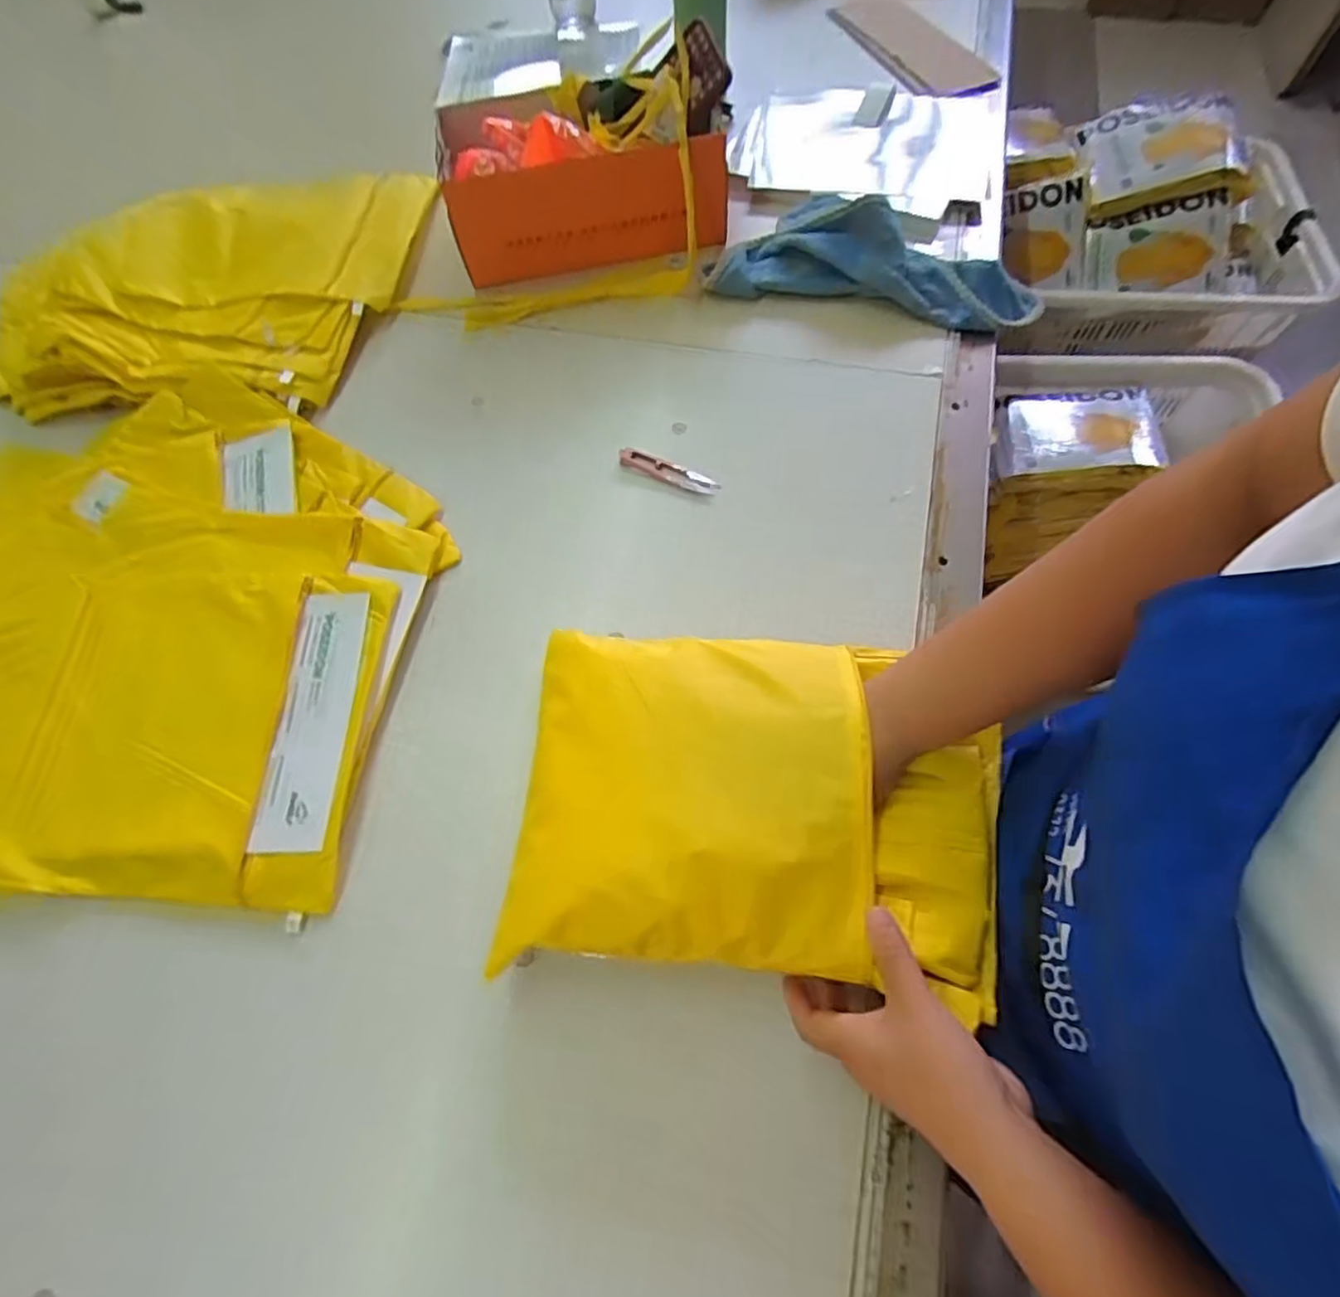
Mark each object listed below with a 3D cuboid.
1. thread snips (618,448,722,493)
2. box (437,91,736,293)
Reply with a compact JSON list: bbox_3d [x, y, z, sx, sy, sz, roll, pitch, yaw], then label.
[{"bbox_3d":[-0.002,-0.171,0.619,0.096,0.009,0.025,20,67,12],"label":"thread snips"},{"bbox_3d":[-0.095,-0.530,0.740,0.304,0.116,0.140,-10,64,-2],"label":"box"}]

